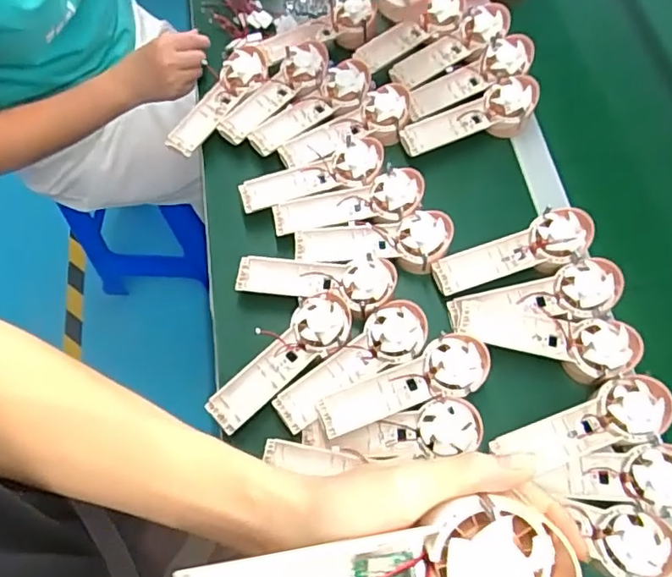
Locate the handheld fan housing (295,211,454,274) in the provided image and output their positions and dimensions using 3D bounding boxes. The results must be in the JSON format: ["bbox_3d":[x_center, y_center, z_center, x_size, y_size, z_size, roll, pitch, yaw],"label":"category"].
[{"bbox_3d":[0.040,-0.055,0.642,0.172,0.030,0.055,1,65,3],"label":"handheld fan housing"}]

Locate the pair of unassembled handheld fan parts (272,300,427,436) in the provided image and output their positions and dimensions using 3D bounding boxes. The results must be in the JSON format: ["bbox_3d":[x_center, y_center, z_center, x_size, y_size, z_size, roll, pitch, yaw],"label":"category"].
[{"bbox_3d":[0.017,0.076,0.591,0.175,0.028,0.057,-32,68,-12],"label":"pair of unassembled handheld fan parts"}]

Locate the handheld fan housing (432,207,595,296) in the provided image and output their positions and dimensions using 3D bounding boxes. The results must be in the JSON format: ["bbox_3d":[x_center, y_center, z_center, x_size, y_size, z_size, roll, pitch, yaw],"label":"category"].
[{"bbox_3d":[0.195,-0.035,0.632,0.174,0.033,0.063,-21,66,-7],"label":"handheld fan housing"}]

